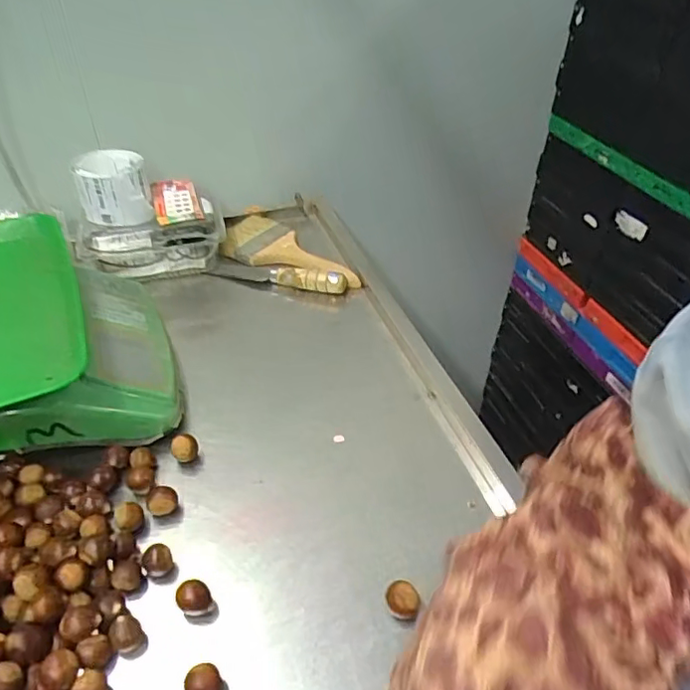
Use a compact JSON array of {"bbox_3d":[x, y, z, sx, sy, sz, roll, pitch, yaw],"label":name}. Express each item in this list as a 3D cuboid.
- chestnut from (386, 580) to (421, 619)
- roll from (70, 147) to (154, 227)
[{"bbox_3d":[0.039,0.183,0.411,0.023,0.022,0.021,20,43,22],"label":"chestnut"},{"bbox_3d":[-0.265,-0.176,0.664,0.077,0.071,0.063,-15,42,-18],"label":"roll"}]

